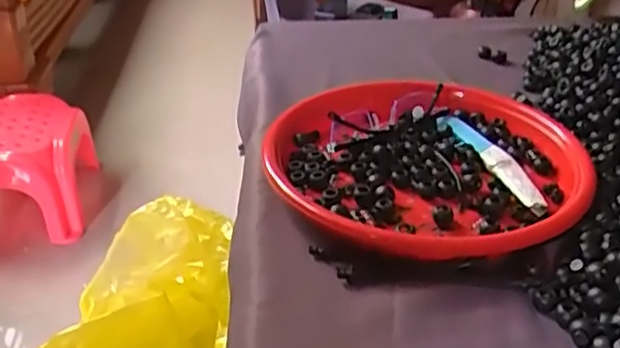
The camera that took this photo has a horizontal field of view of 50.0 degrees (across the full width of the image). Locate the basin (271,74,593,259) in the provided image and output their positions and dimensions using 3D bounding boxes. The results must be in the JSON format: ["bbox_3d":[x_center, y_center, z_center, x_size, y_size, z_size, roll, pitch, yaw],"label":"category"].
[{"bbox_3d":[0.088,-0.018,0.544,0.243,0.038,0.231,0,32,0],"label":"basin"}]

